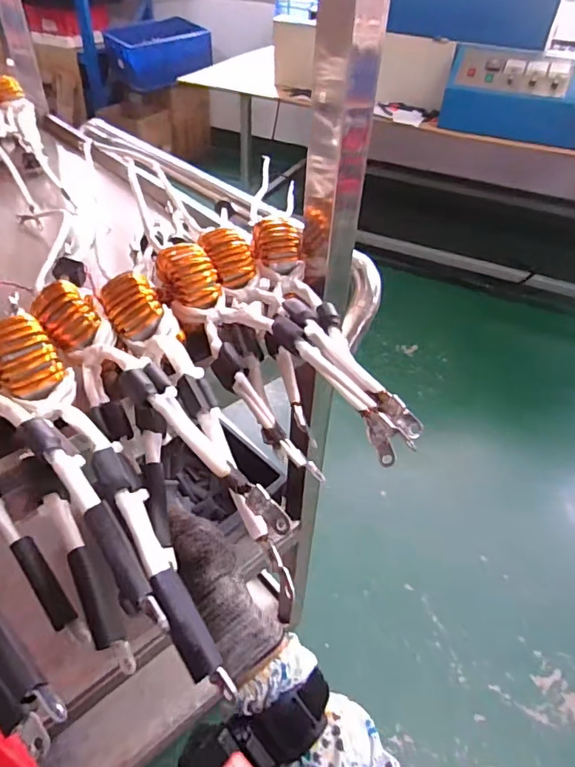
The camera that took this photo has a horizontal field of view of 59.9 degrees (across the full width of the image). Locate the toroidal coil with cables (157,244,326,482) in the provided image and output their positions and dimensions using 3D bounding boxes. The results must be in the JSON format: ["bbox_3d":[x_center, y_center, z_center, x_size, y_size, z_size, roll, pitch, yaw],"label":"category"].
[{"bbox_3d":[-0.044,-0.022,0.406,0.046,0.040,0.238,-19,62,-23],"label":"toroidal coil with cables"}]

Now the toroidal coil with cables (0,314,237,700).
[{"bbox_3d":[-0.131,0.060,0.301,0.070,0.063,0.280,-27,51,-29],"label":"toroidal coil with cables"}]

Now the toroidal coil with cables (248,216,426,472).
[{"bbox_3d":[0.024,-0.057,0.416,0.076,0.044,0.292,-9,45,-14],"label":"toroidal coil with cables"}]

